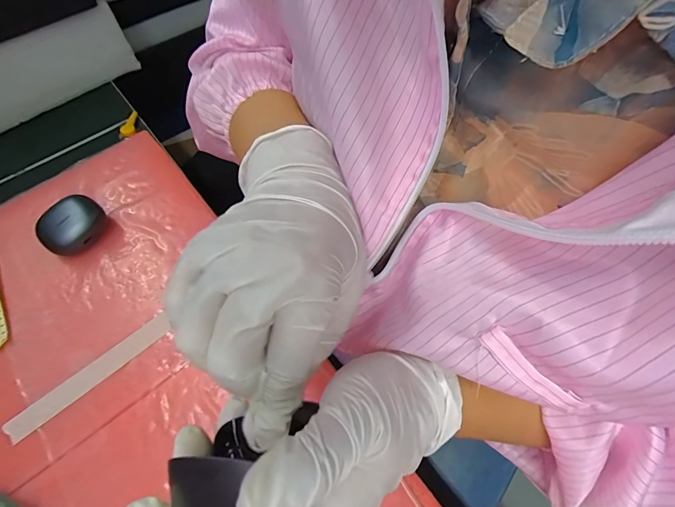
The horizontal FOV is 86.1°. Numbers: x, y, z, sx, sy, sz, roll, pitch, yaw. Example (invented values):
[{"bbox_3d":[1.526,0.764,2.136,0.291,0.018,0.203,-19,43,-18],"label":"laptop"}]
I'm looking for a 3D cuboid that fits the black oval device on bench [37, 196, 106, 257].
[{"bbox_3d":[-0.250,-0.025,0.341,0.042,0.031,0.056,32,67,14],"label":"black oval device on bench"}]

